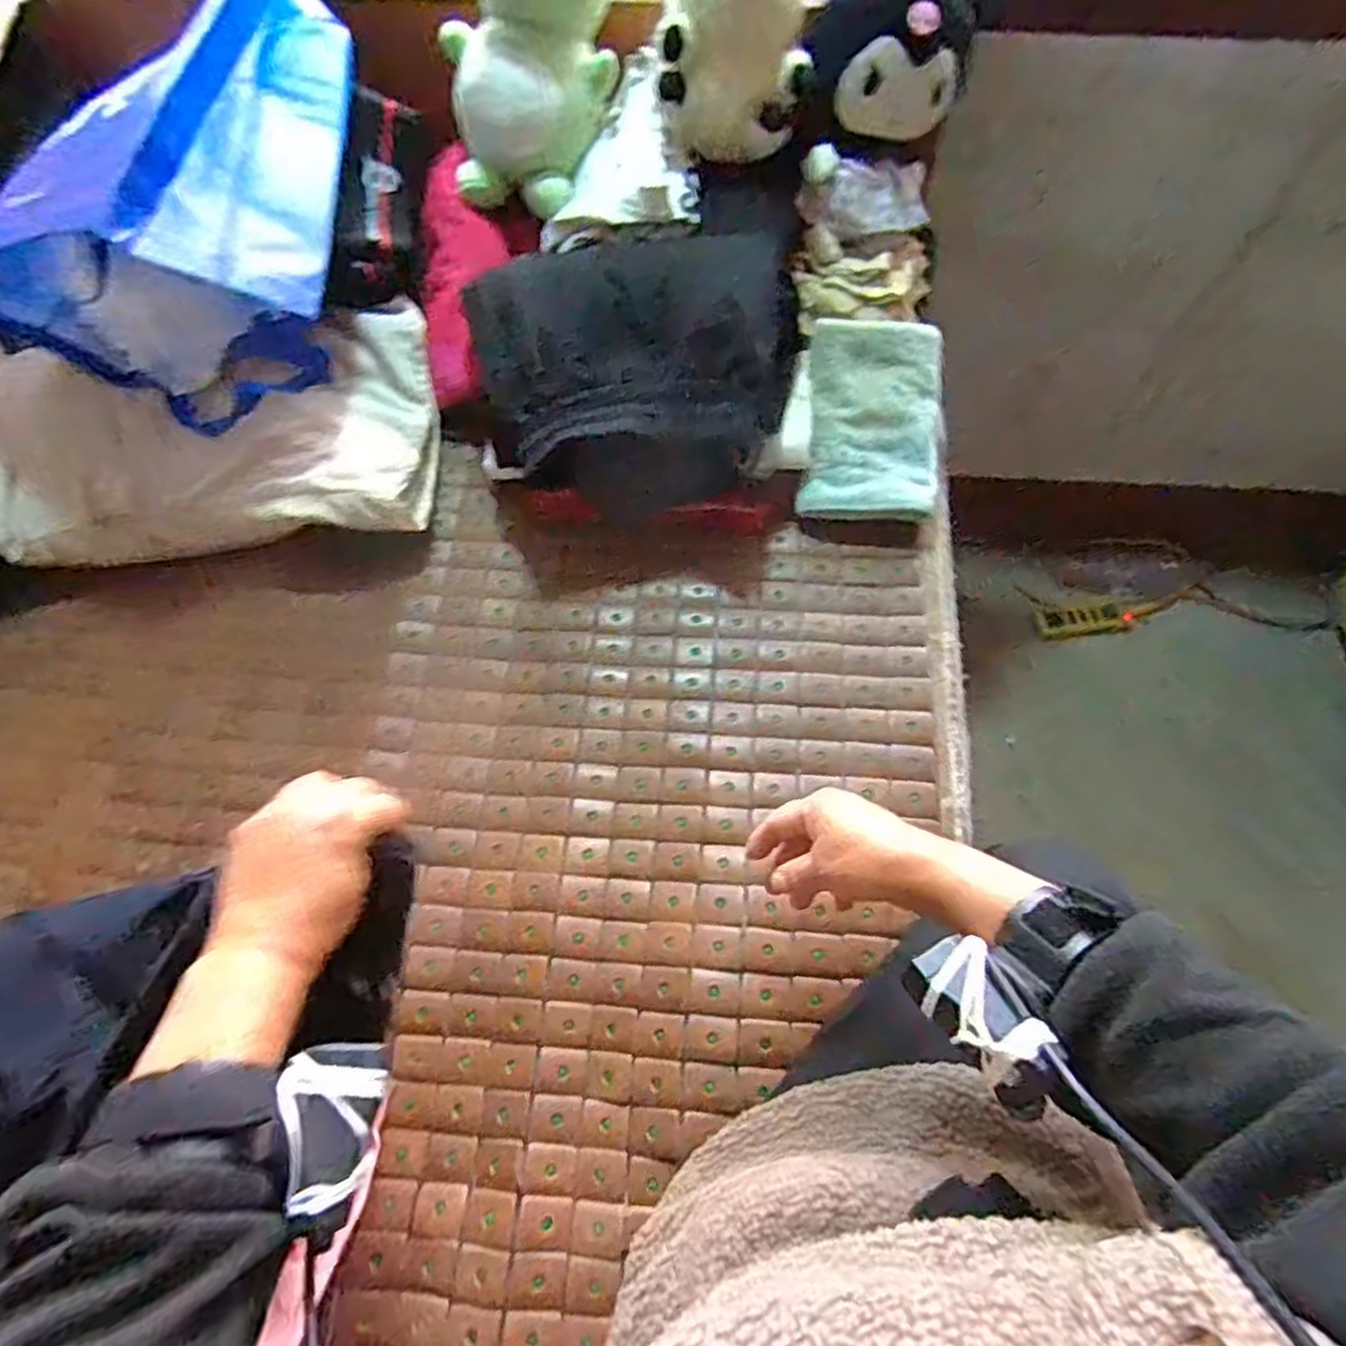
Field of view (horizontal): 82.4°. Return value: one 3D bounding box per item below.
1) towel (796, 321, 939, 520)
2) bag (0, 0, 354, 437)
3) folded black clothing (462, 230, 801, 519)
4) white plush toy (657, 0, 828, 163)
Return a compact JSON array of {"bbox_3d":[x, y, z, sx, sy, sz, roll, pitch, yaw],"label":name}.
[{"bbox_3d":[0.186,-0.234,0.709,0.122,0.019,0.169,4,97,5],"label":"towel"},{"bbox_3d":[-0.444,-0.424,0.678,0.321,0.178,0.361,2,64,1],"label":"bag"},{"bbox_3d":[-0.028,-0.270,0.660,0.274,0.110,0.229,-9,64,-4],"label":"folded black clothing"},{"bbox_3d":[0.053,-0.551,0.660,0.131,0.147,0.100,1,64,1],"label":"white plush toy"}]

